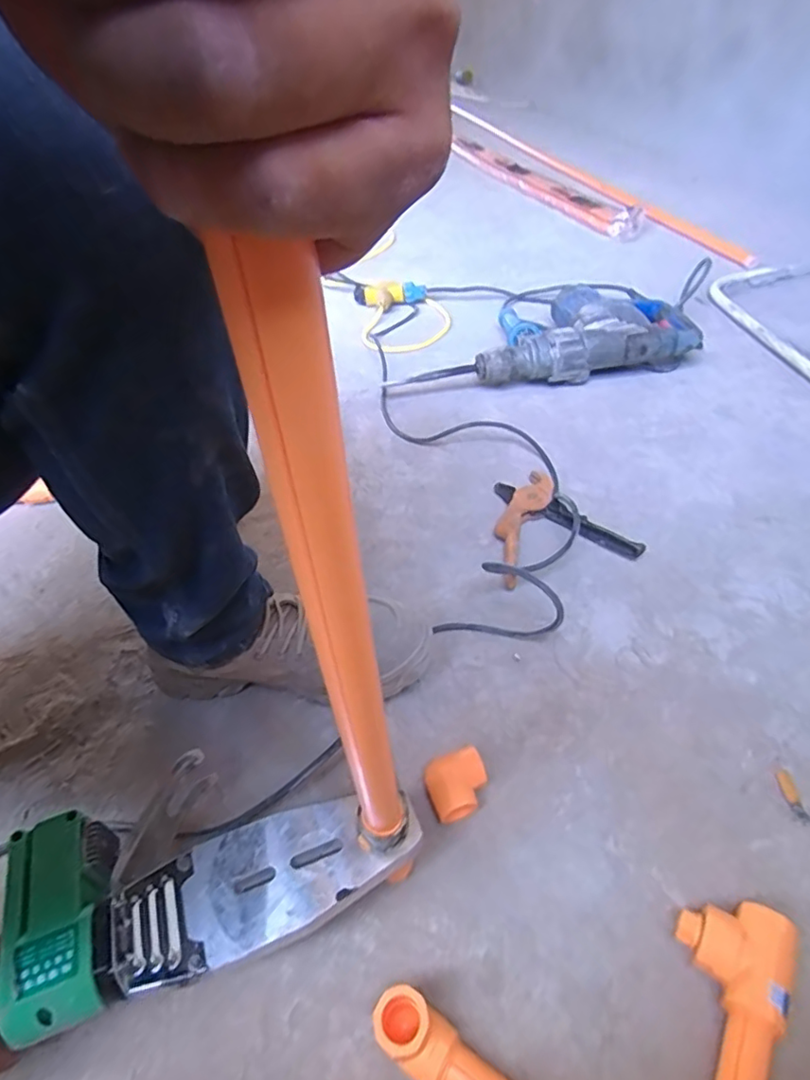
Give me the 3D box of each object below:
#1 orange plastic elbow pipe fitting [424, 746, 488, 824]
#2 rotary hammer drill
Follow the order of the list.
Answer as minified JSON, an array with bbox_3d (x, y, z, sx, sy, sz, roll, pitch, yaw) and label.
[{"bbox_3d":[0.045,0.212,0.490,0.049,0.041,0.047,-13,45,-9],"label":"orange plastic elbow pipe fitting"},{"bbox_3d":[0.298,-0.375,1.028,0.375,0.096,0.251,-6,45,-2],"label":"rotary hammer drill"}]

